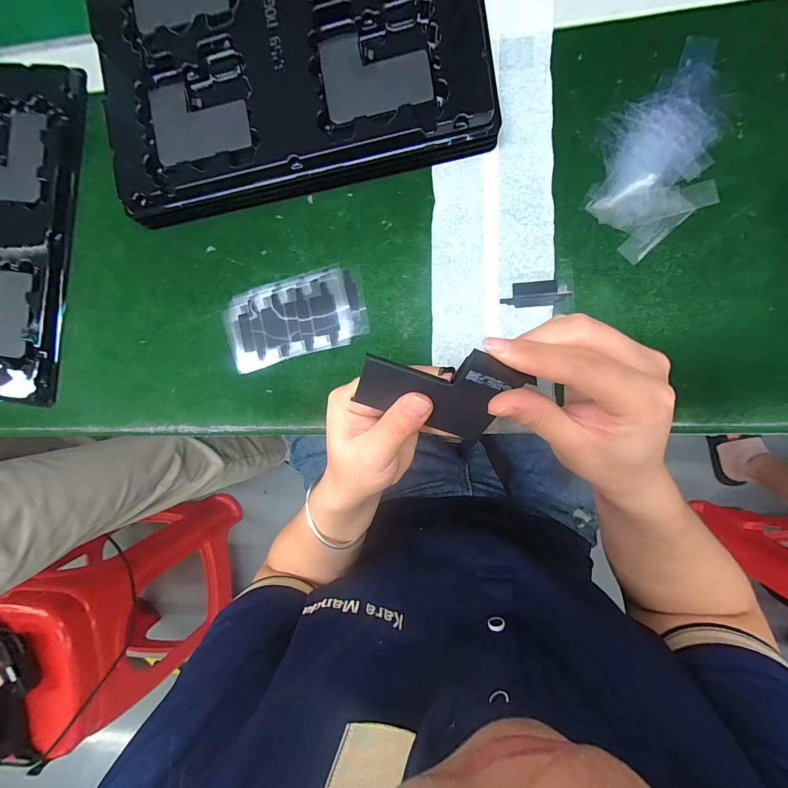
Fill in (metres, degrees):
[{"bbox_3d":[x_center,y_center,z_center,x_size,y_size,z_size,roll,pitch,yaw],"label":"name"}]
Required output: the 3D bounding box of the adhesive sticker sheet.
[{"bbox_3d":[-0.082,-0.063,0.280,0.119,0.004,0.064,-15,90,6],"label":"adhesive sticker sheet"}]

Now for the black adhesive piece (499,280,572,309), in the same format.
[{"bbox_3d":[0.106,-0.076,0.259,0.047,0.004,0.019,-3,92,6],"label":"black adhesive piece"}]

